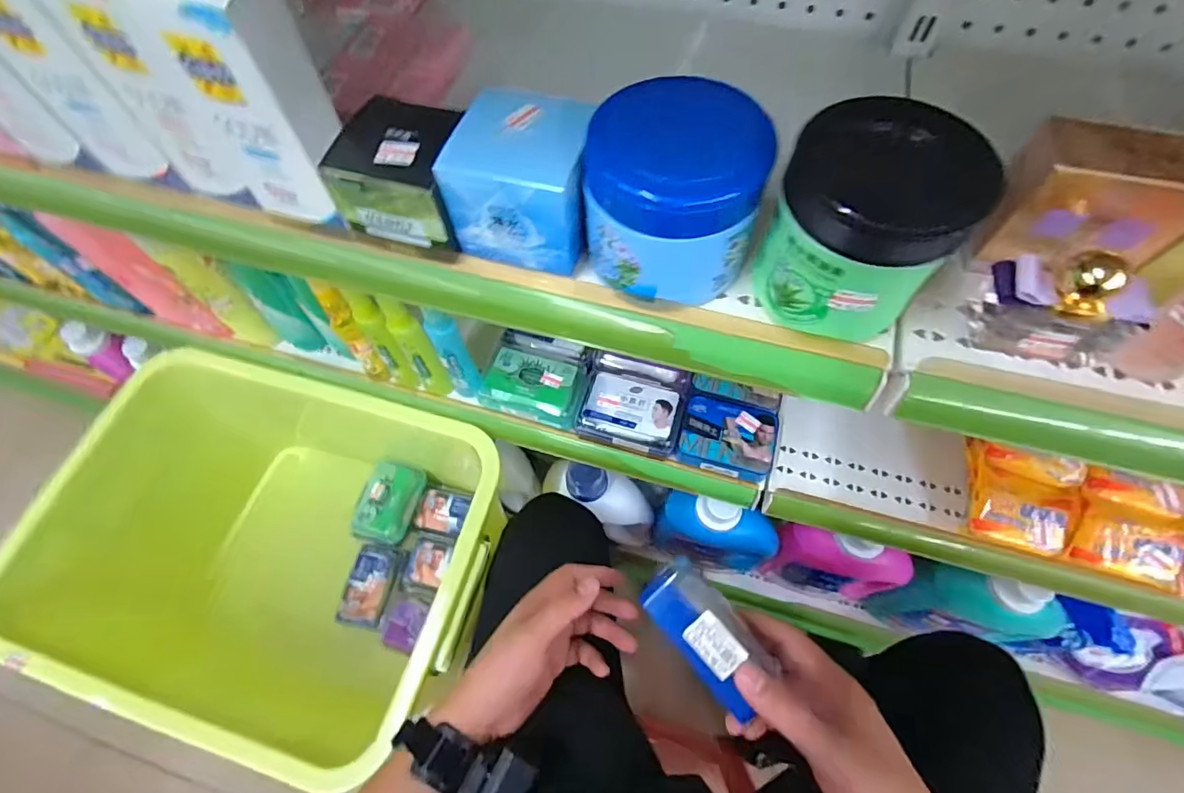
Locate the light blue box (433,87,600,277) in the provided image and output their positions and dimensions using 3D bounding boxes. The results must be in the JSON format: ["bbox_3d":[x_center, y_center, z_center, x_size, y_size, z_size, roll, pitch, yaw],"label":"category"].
[{"bbox_3d":[-0.040,-0.136,0.320,0.081,0.070,0.076,13,65,8],"label":"light blue box"}]

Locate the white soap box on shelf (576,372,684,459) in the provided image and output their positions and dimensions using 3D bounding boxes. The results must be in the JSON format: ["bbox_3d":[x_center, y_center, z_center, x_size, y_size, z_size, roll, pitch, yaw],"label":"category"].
[{"bbox_3d":[0.045,0.016,0.572,0.108,0.031,0.081,15,66,9],"label":"white soap box on shelf"}]

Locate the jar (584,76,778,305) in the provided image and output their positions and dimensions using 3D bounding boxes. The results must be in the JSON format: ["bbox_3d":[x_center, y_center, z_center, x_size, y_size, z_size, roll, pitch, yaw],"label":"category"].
[{"bbox_3d":[0.048,-0.116,0.298,0.094,0.082,0.090,-1,64,1],"label":"jar"}]

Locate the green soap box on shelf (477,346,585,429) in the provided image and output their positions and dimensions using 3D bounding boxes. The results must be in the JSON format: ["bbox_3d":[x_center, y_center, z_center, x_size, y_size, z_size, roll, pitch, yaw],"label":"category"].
[{"bbox_3d":[-0.069,-0.010,0.586,0.114,0.033,0.071,12,65,7],"label":"green soap box on shelf"}]

